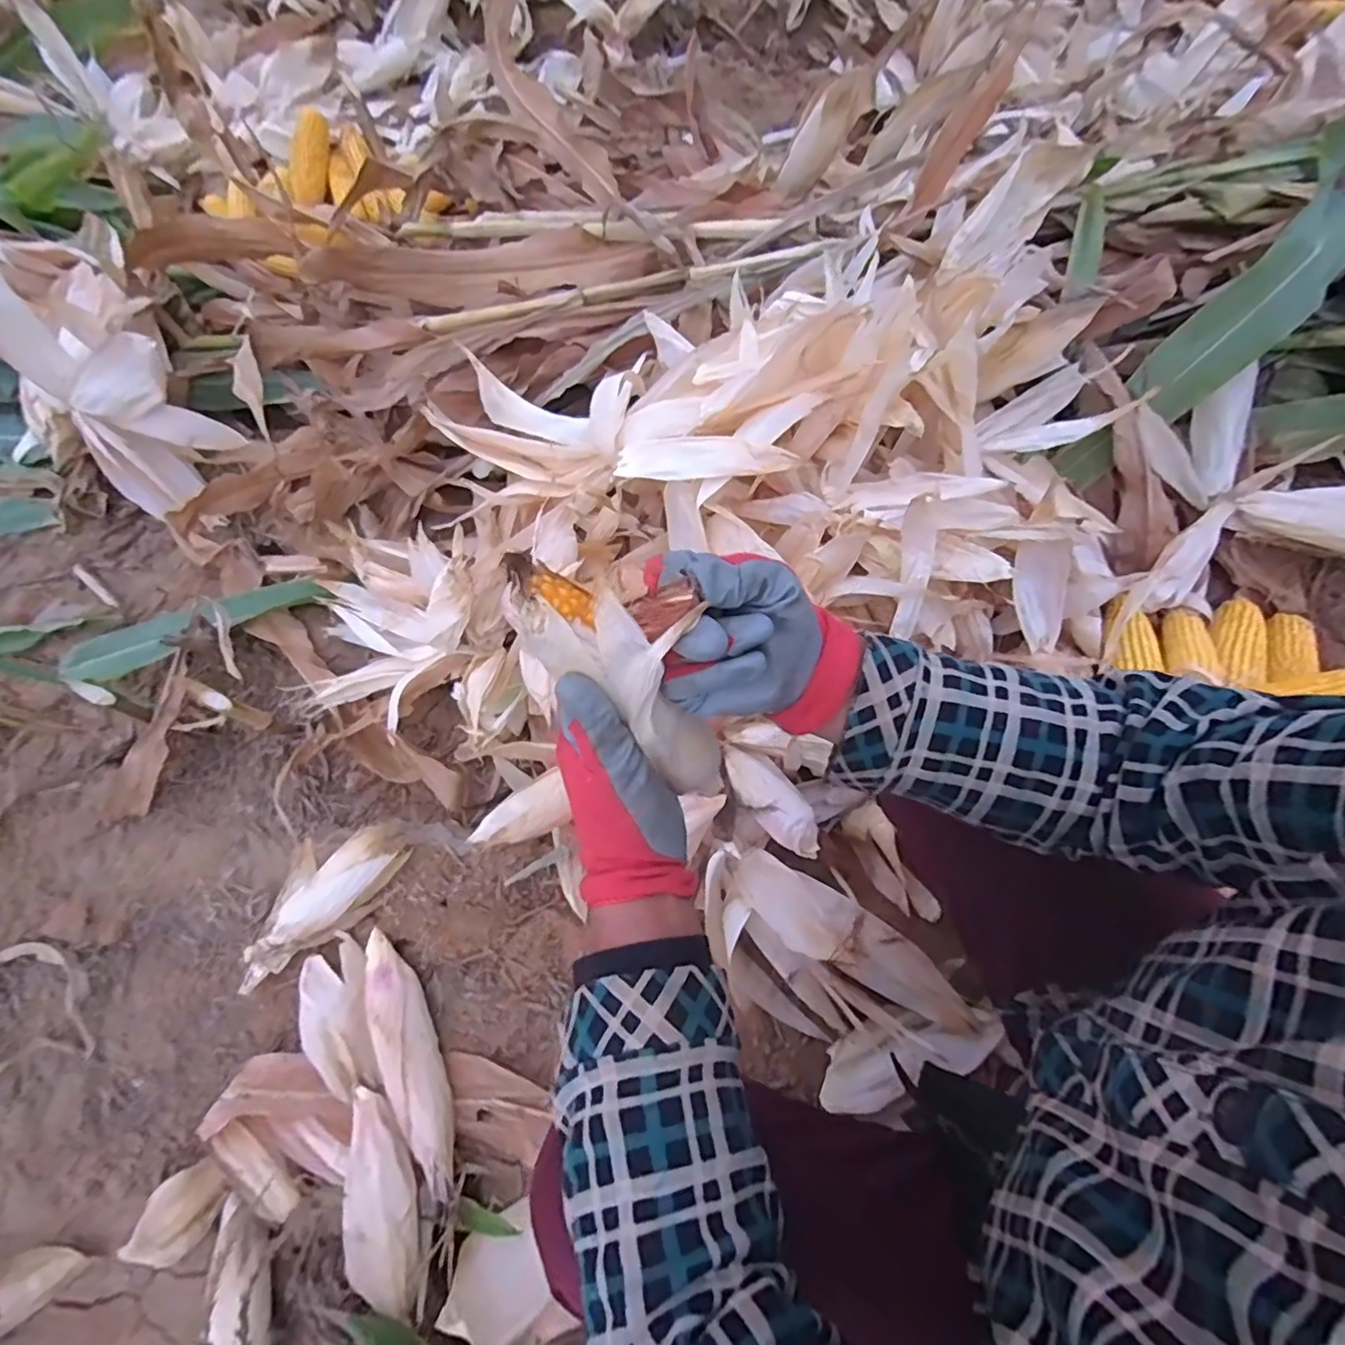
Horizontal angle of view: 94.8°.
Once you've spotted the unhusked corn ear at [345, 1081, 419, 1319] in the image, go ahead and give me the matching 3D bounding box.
[{"bbox_3d":[-0.289,0.522,0.613,0.068,0.046,0.195,-18,66,-5],"label":"unhusked corn ear"}]

